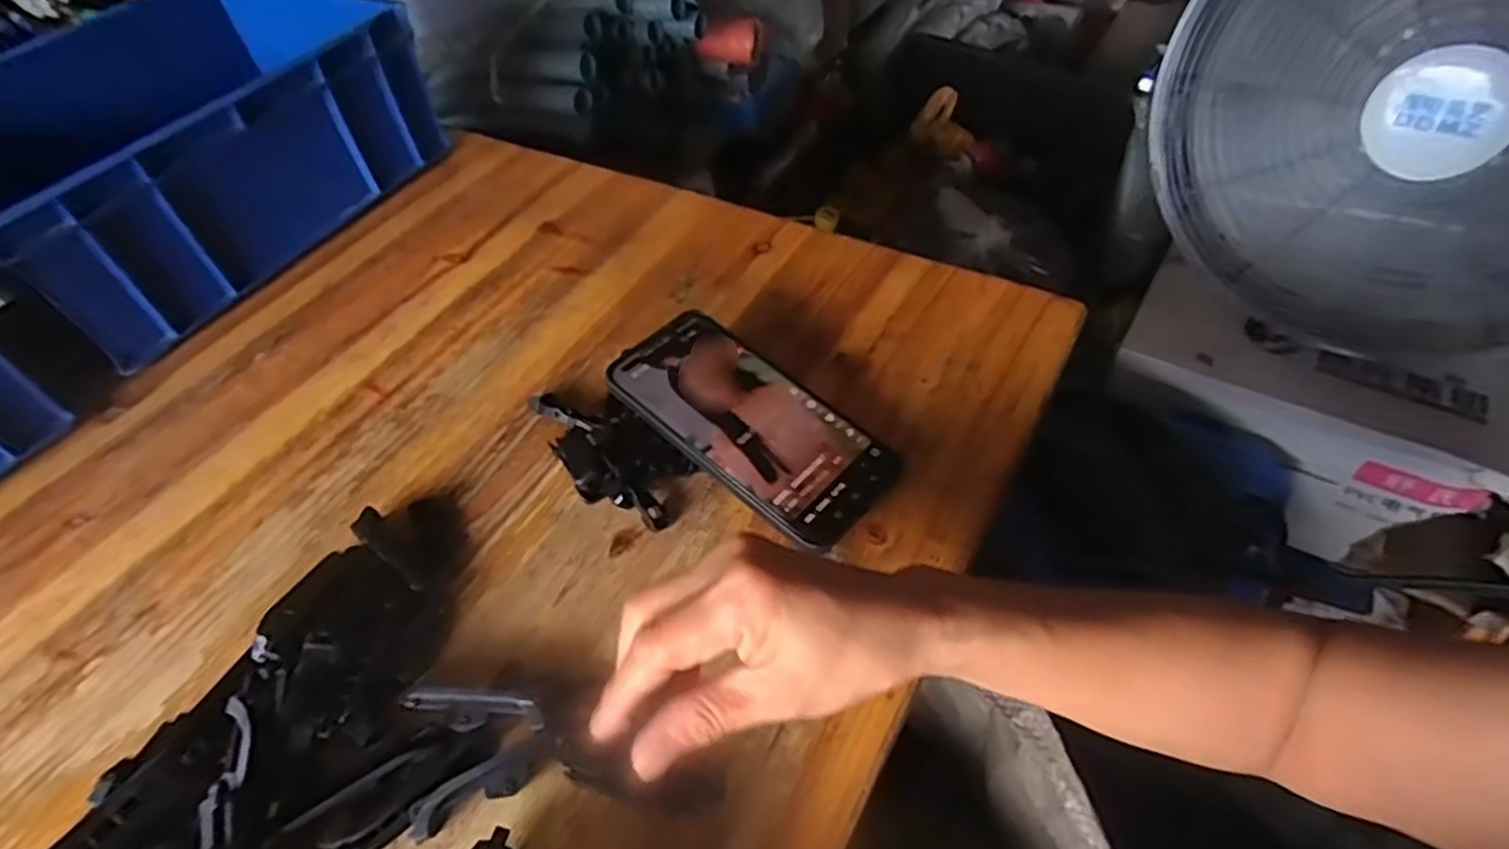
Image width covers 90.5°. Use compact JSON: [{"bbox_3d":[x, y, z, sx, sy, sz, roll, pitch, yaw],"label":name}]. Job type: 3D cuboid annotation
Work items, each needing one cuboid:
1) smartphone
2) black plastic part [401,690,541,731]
[{"bbox_3d":[-0.002,-0.004,0.418,0.163,0.008,0.077,38,59,20],"label":"smartphone"},{"bbox_3d":[-0.128,0.128,0.336,0.070,0.008,0.016,1,50,7],"label":"black plastic part"}]

